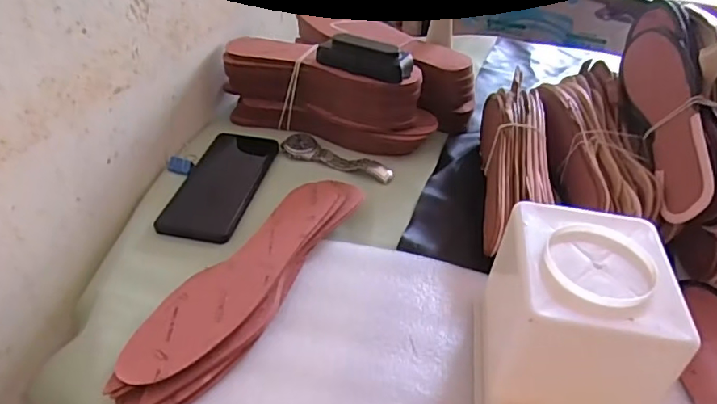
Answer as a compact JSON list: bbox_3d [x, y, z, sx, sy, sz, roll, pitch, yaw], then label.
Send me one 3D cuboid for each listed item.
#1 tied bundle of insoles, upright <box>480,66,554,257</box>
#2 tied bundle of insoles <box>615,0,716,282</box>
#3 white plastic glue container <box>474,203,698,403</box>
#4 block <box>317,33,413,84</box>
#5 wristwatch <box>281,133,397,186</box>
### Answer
[{"bbox_3d":[0.160,-0.045,0.560,0.057,0.085,0.202,9,40,5],"label":"tied bundle of insoles, upright"},{"bbox_3d":[0.316,-0.075,0.530,0.087,0.117,0.293,4,59,0],"label":"tied bundle of insoles"},{"bbox_3d":[0.133,0.105,0.343,0.102,0.112,0.191,9,39,6],"label":"white plastic glue container"},{"bbox_3d":[0.007,-0.165,0.612,0.110,0.035,0.029,20,43,17],"label":"block"},{"bbox_3d":[-0.024,-0.051,0.620,0.134,0.014,0.033,16,40,14],"label":"wristwatch"}]

